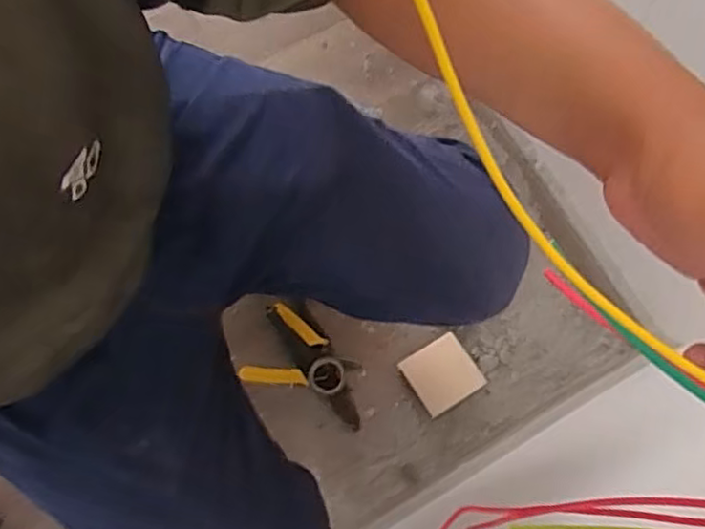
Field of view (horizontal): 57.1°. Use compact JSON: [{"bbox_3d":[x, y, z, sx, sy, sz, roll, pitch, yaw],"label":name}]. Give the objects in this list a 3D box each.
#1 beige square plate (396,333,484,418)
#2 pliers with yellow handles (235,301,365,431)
[{"bbox_3d":[0.115,0.142,0.841,0.082,0.010,0.082,-35,68,1],"label":"beige square plate"},{"bbox_3d":[-0.050,0.134,0.840,0.164,0.042,0.103,27,77,4],"label":"pliers with yellow handles"}]

